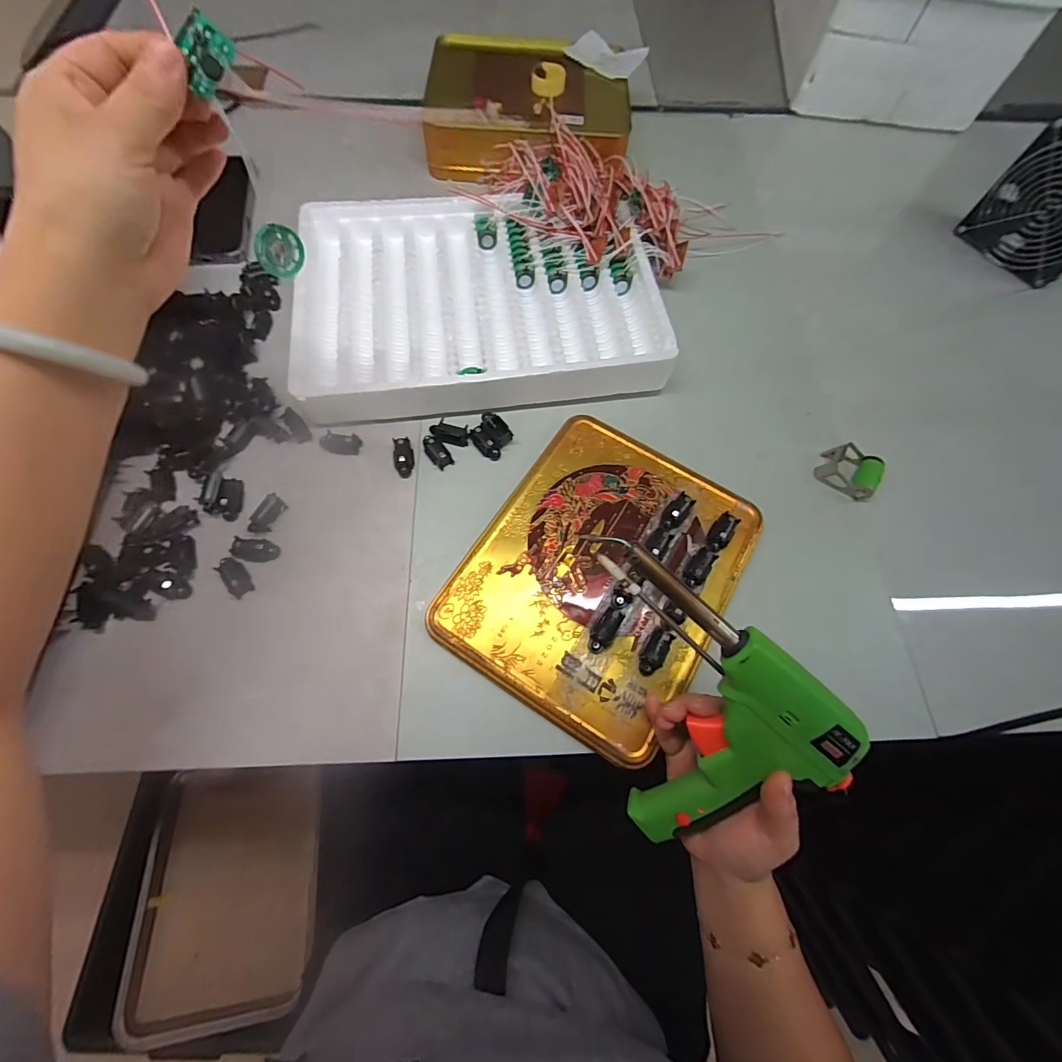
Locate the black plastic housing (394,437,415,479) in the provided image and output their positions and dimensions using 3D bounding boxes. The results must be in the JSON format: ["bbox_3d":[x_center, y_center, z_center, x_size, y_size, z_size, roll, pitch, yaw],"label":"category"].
[{"bbox_3d":[-0.112,-0.065,0.396,0.017,0.007,0.036,-7,83,-4],"label":"black plastic housing"}]

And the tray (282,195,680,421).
[{"bbox_3d":[-0.049,-0.223,0.440,0.338,0.043,0.258,-3,69,-4],"label":"tray"}]

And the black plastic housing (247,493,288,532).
[{"bbox_3d":[-0.219,-0.013,0.372,0.011,0.020,0.033,21,69,6],"label":"black plastic housing"}]

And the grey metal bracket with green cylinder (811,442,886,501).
[{"bbox_3d":[0.291,-0.056,0.410,0.047,0.030,0.045,35,71,11],"label":"grey metal bracket with green cylinder"}]

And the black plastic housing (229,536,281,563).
[{"bbox_3d":[-0.224,0.015,0.363,0.033,0.016,0.017,7,68,0],"label":"black plastic housing"}]

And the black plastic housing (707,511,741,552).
[{"bbox_3d":[0.156,0.001,0.368,0.016,0.013,0.035,37,71,12],"label":"black plastic housing"}]

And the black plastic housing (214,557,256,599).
[{"bbox_3d":[-0.234,0.035,0.355,0.017,0.012,0.036,-35,74,-15],"label":"black plastic housing"}]

